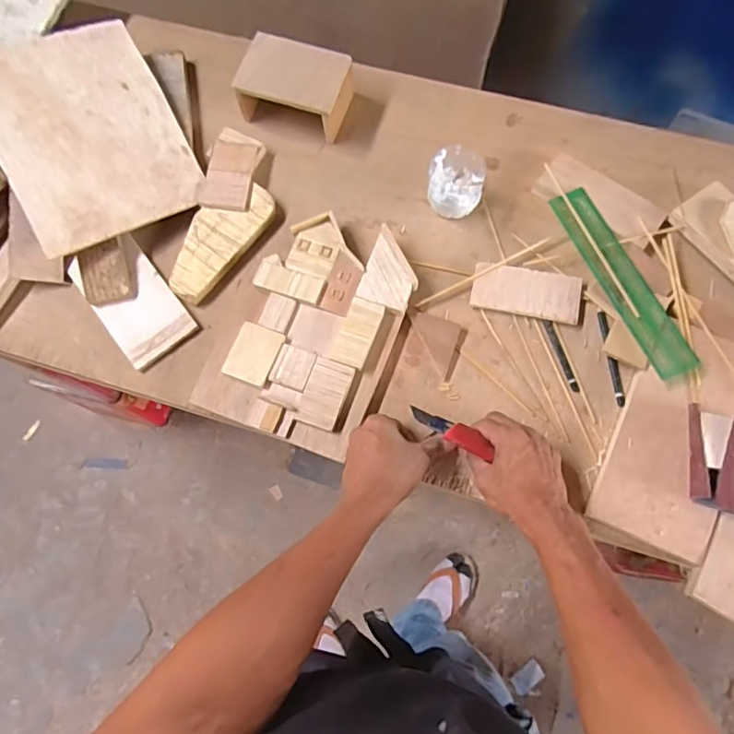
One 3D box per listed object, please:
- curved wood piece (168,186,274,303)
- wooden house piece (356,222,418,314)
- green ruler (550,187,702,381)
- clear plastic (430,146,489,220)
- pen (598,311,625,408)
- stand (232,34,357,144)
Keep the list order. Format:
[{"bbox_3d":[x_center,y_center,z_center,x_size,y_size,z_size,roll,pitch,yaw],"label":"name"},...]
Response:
[{"bbox_3d":[-0.187,-0.161,0.657,0.078,0.016,0.166,38,77,12],"label":"curved wood piece"},{"bbox_3d":[0.031,-0.112,0.635,0.063,0.034,0.093,19,74,7],"label":"wooden house piece"},{"bbox_3d":[0.295,-0.100,0.614,0.046,0.011,0.249,-24,73,-2],"label":"green ruler"},{"bbox_3d":[0.110,-0.227,0.661,0.069,0.056,0.073,14,73,5],"label":"clear plastic"},{"bbox_3d":[0.285,-0.011,0.610,0.012,0.010,0.113,-6,73,-1],"label":"pen"},{"bbox_3d":[-0.092,-0.365,0.697,0.136,0.071,0.097,18,74,6],"label":"stand"}]

